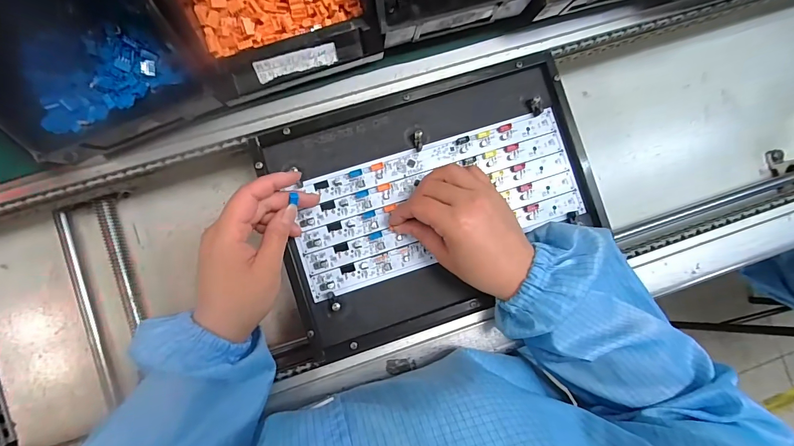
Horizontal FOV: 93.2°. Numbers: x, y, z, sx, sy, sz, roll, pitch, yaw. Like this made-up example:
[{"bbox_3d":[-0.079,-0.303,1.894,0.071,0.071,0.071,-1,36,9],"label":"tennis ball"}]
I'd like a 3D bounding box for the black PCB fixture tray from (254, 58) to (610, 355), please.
[{"bbox_3d":[0.044,-0.022,0.383,0.318,0.016,0.230,-17,88,-5],"label":"black PCB fixture tray"}]

